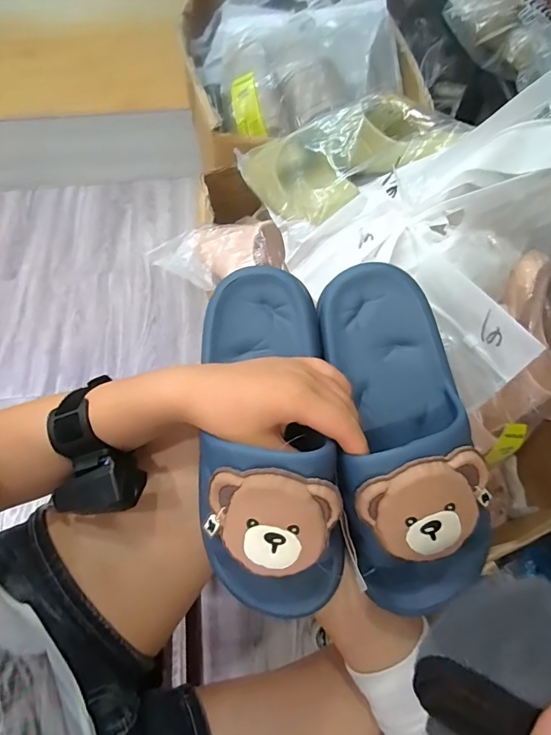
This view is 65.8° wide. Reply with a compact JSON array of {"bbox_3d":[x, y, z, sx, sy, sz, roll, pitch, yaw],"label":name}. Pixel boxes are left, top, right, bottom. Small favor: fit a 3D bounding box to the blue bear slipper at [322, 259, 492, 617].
[{"bbox_3d":[0.093,0.044,0.315,0.098,0.092,0.252,-4,73,-2],"label":"blue bear slipper"}]

